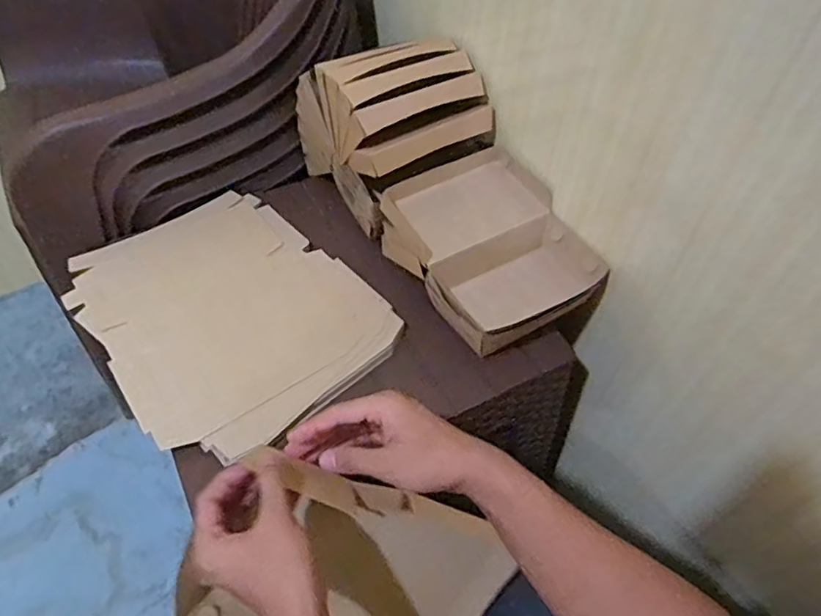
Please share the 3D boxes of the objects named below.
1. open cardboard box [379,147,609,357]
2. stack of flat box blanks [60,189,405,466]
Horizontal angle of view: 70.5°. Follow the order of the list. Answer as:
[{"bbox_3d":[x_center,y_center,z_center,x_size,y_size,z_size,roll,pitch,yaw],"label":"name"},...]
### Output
[{"bbox_3d":[0.093,-0.072,0.714,0.190,0.073,0.227,-24,56,-20],"label":"open cardboard box"},{"bbox_3d":[-0.223,-0.005,0.702,0.283,0.017,0.357,-33,60,-25],"label":"stack of flat box blanks"}]

